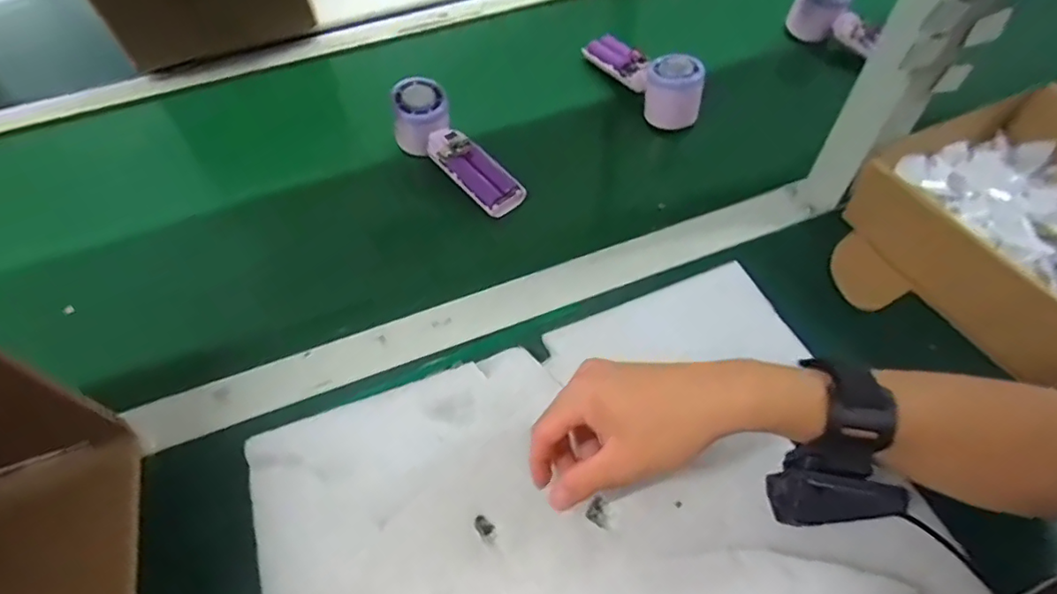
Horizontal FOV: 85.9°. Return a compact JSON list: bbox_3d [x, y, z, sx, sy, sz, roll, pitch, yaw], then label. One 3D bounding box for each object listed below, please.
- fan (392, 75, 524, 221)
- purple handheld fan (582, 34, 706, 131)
[{"bbox_3d":[-0.071,-0.140,0.552,0.050,0.043,0.165,-38,78,-22],"label":"fan"},{"bbox_3d":[0.125,-0.244,0.603,0.053,0.052,0.167,-25,61,-14],"label":"purple handheld fan"}]

